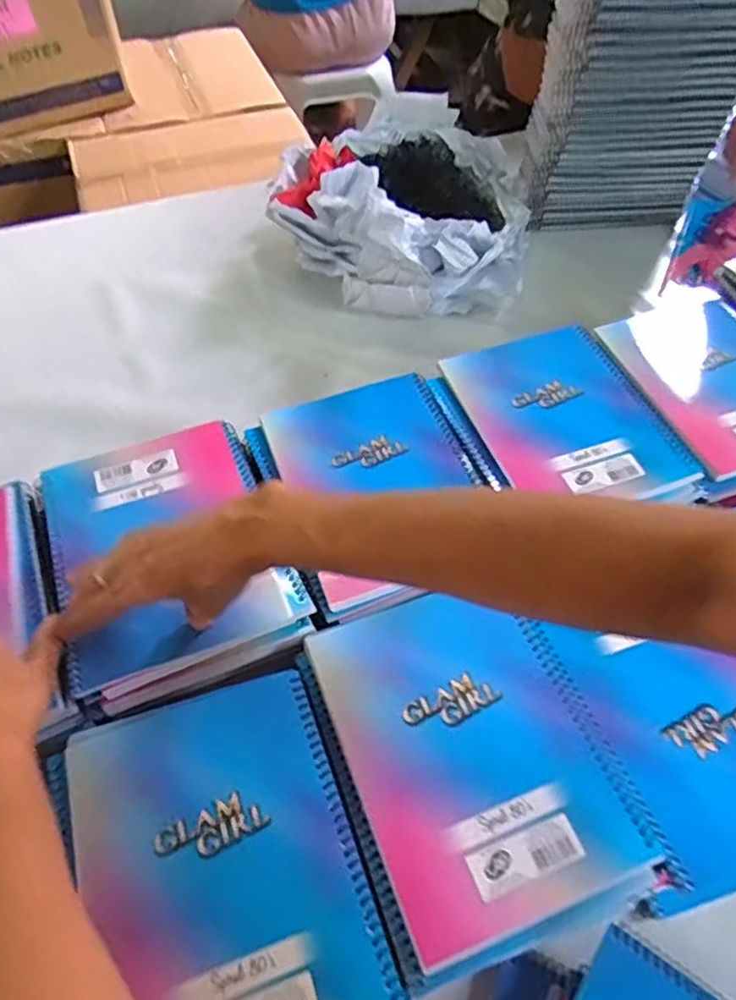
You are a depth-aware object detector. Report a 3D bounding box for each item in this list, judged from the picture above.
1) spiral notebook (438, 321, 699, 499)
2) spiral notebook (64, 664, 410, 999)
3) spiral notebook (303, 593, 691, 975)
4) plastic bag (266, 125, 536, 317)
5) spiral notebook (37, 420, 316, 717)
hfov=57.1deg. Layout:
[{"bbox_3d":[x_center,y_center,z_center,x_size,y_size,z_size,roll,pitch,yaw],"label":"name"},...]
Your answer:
[{"bbox_3d":[0.167,-0.077,0.580,0.148,0.016,0.193,-15,53,-11],"label":"spiral notebook"},{"bbox_3d":[-0.078,0.199,0.370,0.142,0.010,0.202,-19,54,-14],"label":"spiral notebook"},{"bbox_3d":[0.063,0.146,0.416,0.150,0.009,0.198,-17,53,-13],"label":"spiral notebook"},{"bbox_3d":[0.055,-0.374,0.867,0.312,0.124,0.309,8,52,7],"label":"plastic bag"},{"bbox_3d":[-0.150,0.036,0.504,0.159,0.030,0.203,-20,54,-15],"label":"spiral notebook"}]

